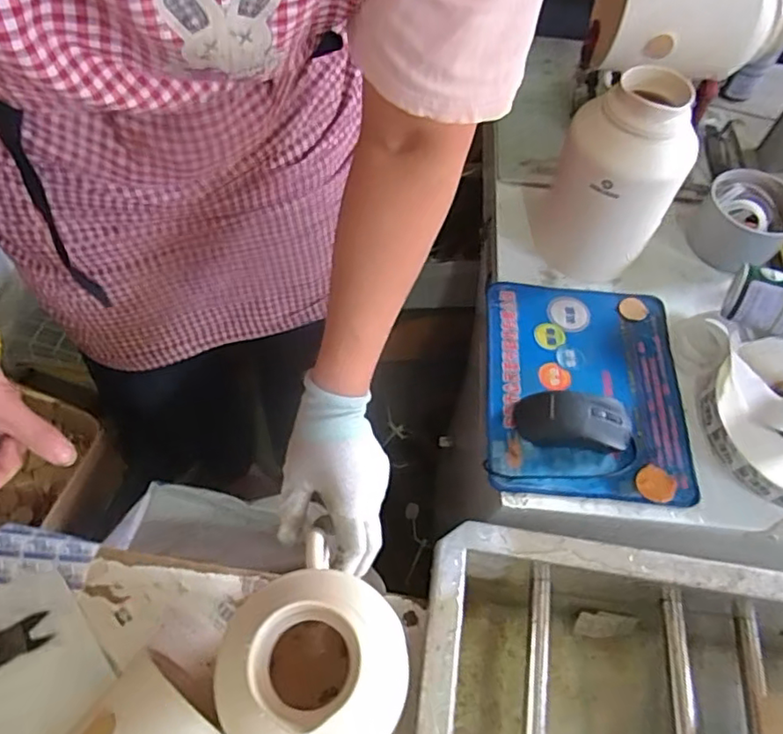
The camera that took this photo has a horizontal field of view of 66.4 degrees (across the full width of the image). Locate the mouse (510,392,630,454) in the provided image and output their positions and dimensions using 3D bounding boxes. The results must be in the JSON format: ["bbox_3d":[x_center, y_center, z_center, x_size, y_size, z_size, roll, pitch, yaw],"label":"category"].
[{"bbox_3d":[0.187,0.054,0.612,0.110,0.032,0.059,7,58,1],"label":"mouse"}]

